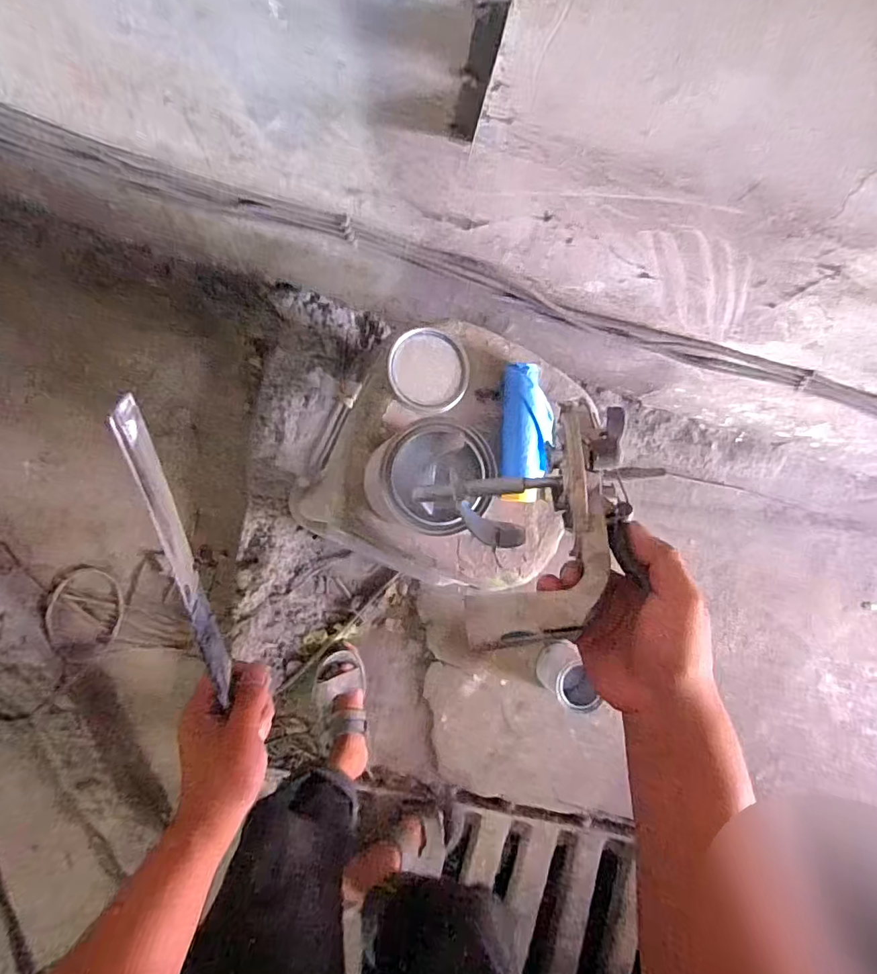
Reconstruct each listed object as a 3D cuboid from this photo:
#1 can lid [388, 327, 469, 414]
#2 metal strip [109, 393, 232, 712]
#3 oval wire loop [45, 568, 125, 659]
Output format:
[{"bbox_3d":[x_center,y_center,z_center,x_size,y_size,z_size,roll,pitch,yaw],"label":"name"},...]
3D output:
[{"bbox_3d":[-0.011,-0.134,0.570,0.088,0.011,0.095,1,85,-9],"label":"can lid"},{"bbox_3d":[-0.161,0.054,0.316,0.005,0.033,0.227,-6,123,-9],"label":"metal strip"},{"bbox_3d":[-0.707,0.252,0.996,0.132,0.008,0.174,-1,76,-16],"label":"oval wire loop"}]

